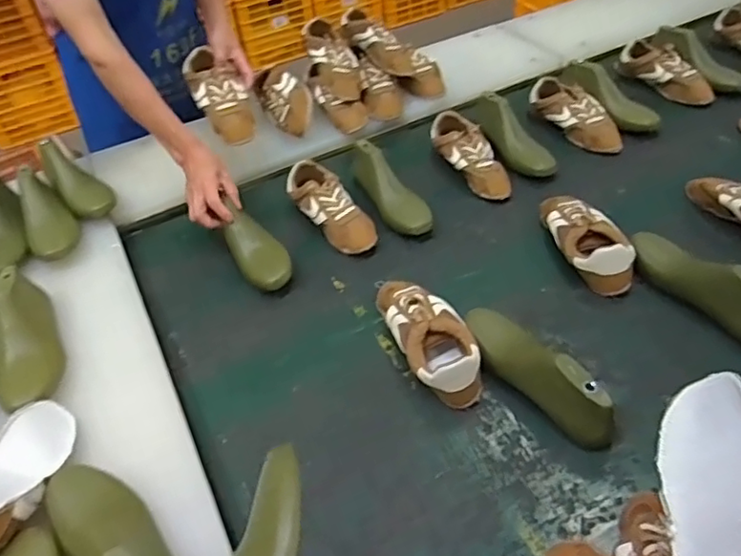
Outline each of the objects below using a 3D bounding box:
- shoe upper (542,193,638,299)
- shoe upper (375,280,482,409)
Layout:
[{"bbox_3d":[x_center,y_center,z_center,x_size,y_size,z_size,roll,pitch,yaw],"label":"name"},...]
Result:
[{"bbox_3d":[0.332,-0.066,0.922,0.093,0.075,0.225,-11,46,-2],"label":"shoe upper"},{"bbox_3d":[0.077,0.067,0.823,0.093,0.063,0.235,-18,46,-10],"label":"shoe upper"}]

